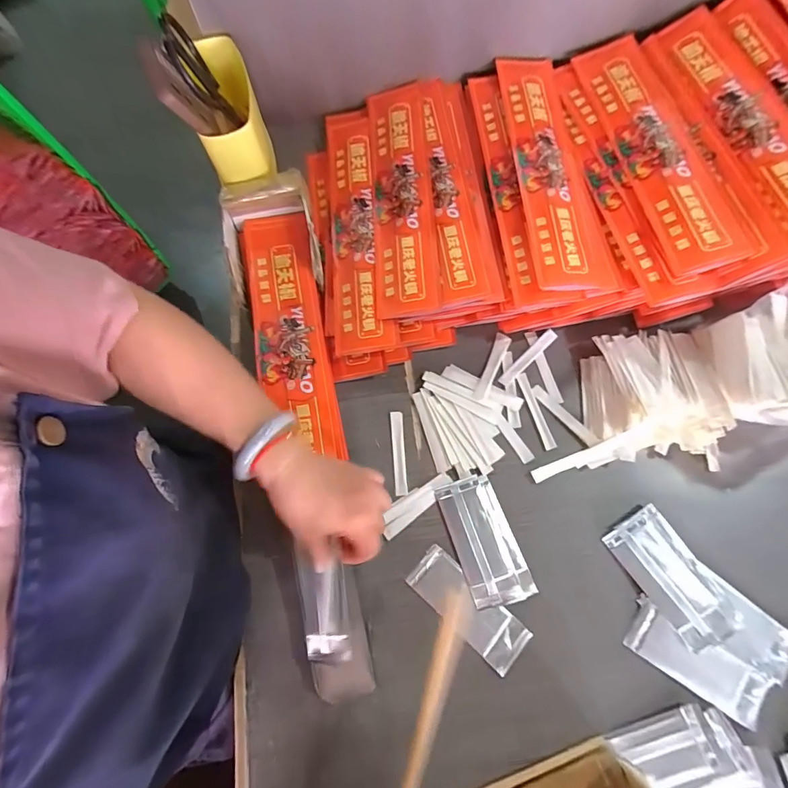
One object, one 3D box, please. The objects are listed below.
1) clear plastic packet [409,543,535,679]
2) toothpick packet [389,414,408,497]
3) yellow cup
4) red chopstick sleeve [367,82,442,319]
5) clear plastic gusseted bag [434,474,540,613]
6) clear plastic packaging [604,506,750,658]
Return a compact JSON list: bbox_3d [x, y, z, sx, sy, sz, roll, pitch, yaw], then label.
[{"bbox_3d":[0.073,0.209,0.401,0.124,0.009,0.047,41,78,12],"label":"clear plastic packet"},{"bbox_3d":[0.006,0.065,0.456,0.013,0.004,0.091,-4,73,0],"label":"toothpick packet"},{"bbox_3d":[-0.193,-0.328,0.488,0.066,0.077,0.159,-16,73,-4],"label":"yellow cup"},{"bbox_3d":[0.009,-0.247,0.506,0.071,0.019,0.333,-3,73,0],"label":"red chopstick sleeve"},{"bbox_3d":[0.092,0.150,0.425,0.062,0.005,0.124,-19,74,-4],"label":"clear plastic gusseted bag"},{"bbox_3d":[0.276,0.180,0.409,0.065,0.012,0.126,-33,75,-8],"label":"clear plastic packaging"}]

